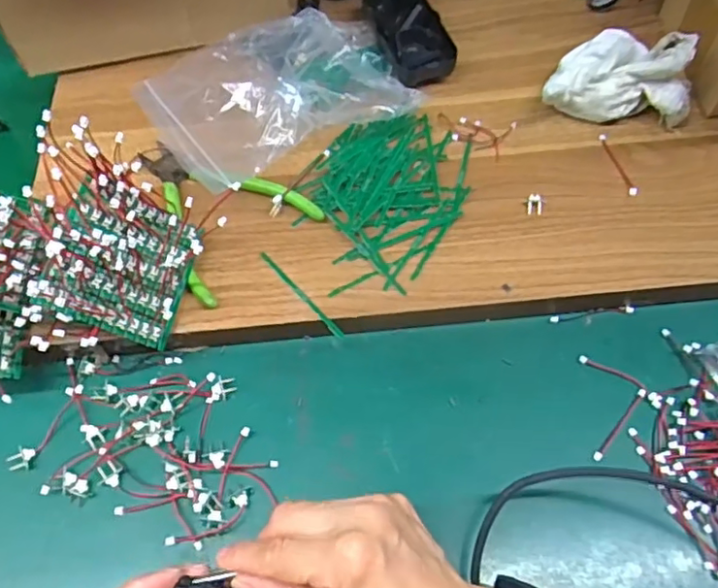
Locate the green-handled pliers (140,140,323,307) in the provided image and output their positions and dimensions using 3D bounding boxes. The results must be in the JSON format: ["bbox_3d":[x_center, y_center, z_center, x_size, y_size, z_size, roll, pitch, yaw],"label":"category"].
[{"bbox_3d":[-0.108,-0.067,0.436,0.102,0.012,0.135,-40,67,-18],"label":"green-handled pliers"}]

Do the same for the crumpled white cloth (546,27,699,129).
[{"bbox_3d":[0.192,-0.171,0.459,0.114,0.059,0.075,-1,60,2],"label":"crumpled white cloth"}]

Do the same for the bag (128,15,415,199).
[{"bbox_3d":[-0.063,-0.169,0.467,0.193,0.045,0.155,-26,63,-12],"label":"bag"}]

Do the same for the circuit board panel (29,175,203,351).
[{"bbox_3d":[-0.145,-0.018,0.378,0.084,0.009,0.083,28,67,-36],"label":"circuit board panel"}]

